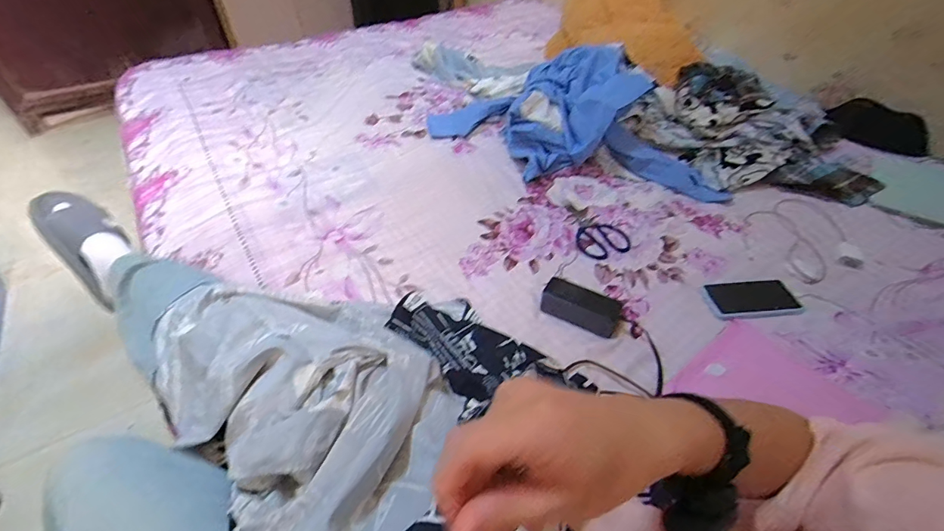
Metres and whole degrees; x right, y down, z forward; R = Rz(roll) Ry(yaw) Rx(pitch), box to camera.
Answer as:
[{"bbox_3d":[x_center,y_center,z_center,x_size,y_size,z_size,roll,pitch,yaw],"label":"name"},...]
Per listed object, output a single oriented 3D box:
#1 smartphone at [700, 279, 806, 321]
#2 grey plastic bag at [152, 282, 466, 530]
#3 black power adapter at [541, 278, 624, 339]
[{"bbox_3d":[0.514,0.061,0.790,0.172,0.015,0.090,-4,47,-6],"label":"smartphone"},{"bbox_3d":[-0.218,0.123,0.559,0.496,0.195,0.298,30,53,23],"label":"grey plastic bag"},{"bbox_3d":[0.190,0.072,0.750,0.134,0.030,0.067,19,49,15],"label":"black power adapter"}]

